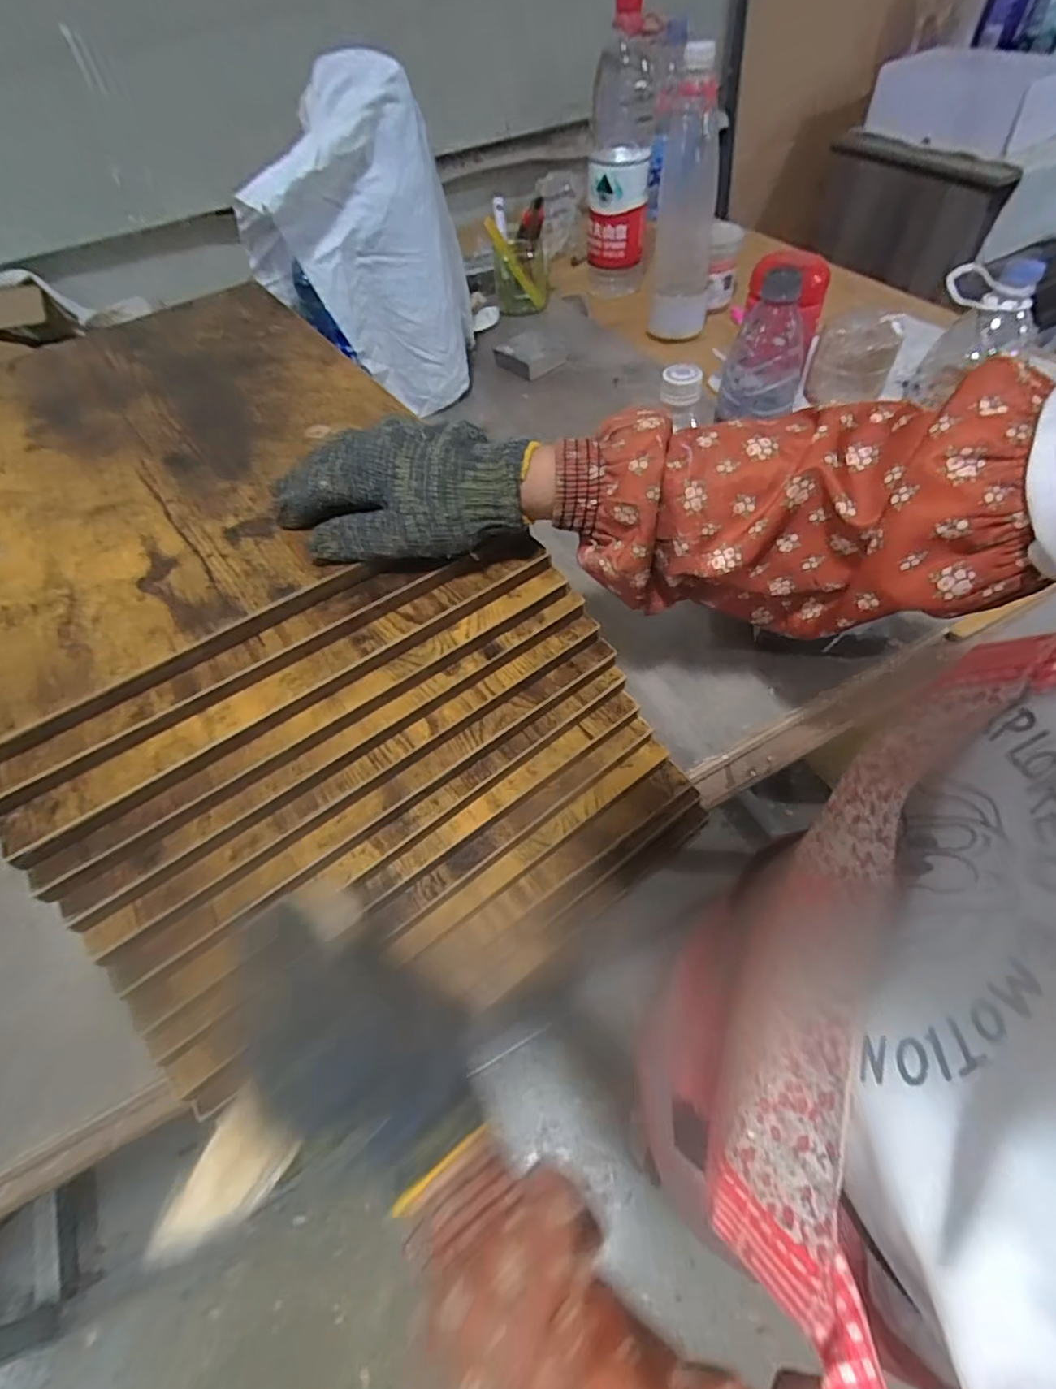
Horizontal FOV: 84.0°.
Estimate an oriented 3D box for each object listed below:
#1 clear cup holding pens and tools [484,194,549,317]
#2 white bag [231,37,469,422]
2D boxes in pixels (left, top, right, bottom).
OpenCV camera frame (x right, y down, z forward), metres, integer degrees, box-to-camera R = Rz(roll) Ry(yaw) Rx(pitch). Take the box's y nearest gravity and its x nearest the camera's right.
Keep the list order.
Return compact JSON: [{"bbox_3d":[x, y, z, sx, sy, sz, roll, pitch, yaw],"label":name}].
[{"bbox_3d":[-0.014,-0.653,0.880,0.084,0.127,0.096,-1,54,4],"label":"clear cup holding pens and tools"},{"bbox_3d":[-0.187,-0.479,0.653,0.220,0.280,0.099,-15,54,-7],"label":"white bag"}]

